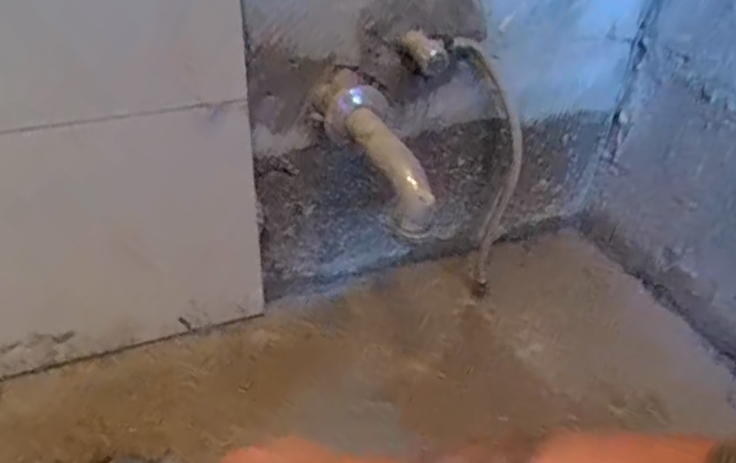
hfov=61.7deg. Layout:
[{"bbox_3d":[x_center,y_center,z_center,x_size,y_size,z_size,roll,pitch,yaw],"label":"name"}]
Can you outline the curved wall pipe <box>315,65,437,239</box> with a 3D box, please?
[{"bbox_3d":[0.004,-0.080,0.598,0.069,0.065,0.203,-9,41,-16],"label":"curved wall pipe"}]

